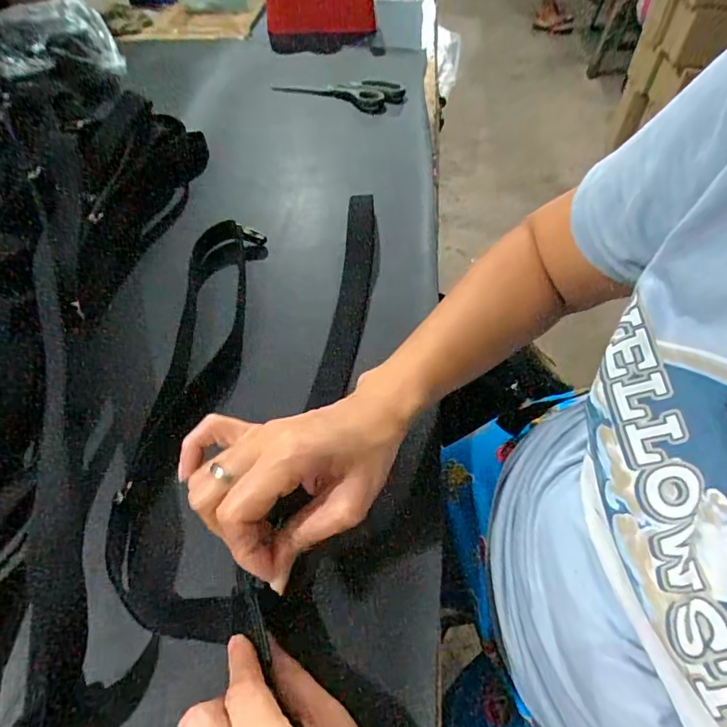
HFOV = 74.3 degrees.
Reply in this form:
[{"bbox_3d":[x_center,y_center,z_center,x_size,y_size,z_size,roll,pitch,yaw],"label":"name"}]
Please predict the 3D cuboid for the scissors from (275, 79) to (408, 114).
[{"bbox_3d":[-0.038,-0.405,0.723,0.198,0.026,0.064,2,51,1],"label":"scissors"}]

